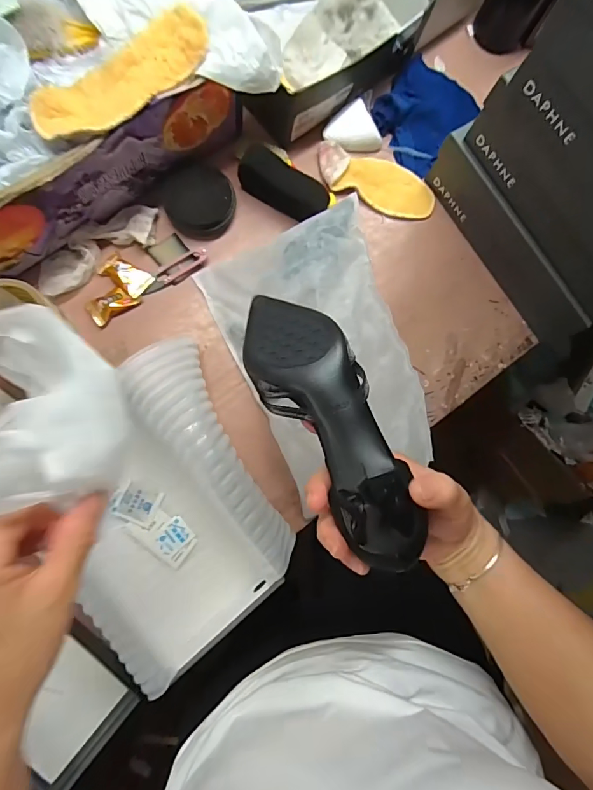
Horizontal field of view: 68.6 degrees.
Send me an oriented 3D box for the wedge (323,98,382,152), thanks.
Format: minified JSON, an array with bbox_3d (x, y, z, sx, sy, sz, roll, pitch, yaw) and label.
[{"bbox_3d":[0.087,-0.384,0.623,0.080,0.025,0.063,21,81,-4],"label":"wedge"}]

